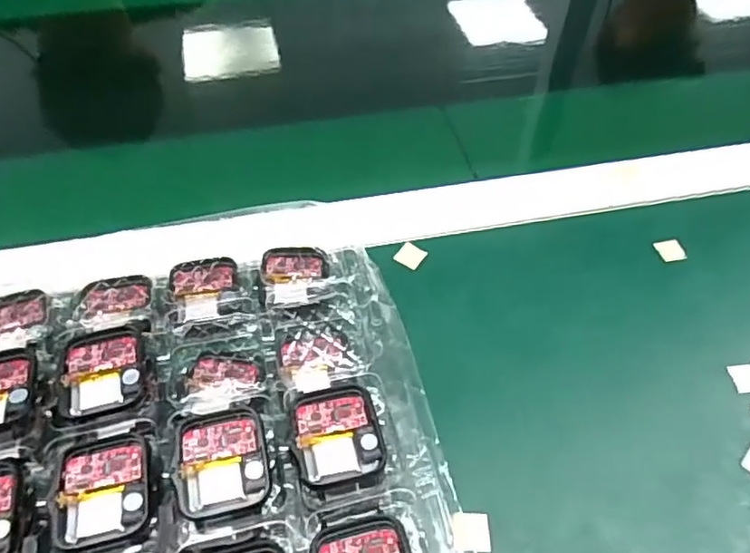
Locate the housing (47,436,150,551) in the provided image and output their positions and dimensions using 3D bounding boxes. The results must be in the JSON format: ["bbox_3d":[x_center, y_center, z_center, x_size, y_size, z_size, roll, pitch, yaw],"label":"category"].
[{"bbox_3d":[-0.111,0.086,0.243,0.038,0.006,0.044,-9,51,-9],"label":"housing"}]

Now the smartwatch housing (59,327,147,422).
[{"bbox_3d":[-0.126,0.045,0.277,0.037,0.009,0.044,-10,51,-9],"label":"smartwatch housing"}]

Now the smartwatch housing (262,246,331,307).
[{"bbox_3d":[-0.043,-0.001,0.321,0.036,0.005,0.042,-3,51,-4],"label":"smartwatch housing"}]

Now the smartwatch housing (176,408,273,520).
[{"bbox_3d":[-0.064,0.078,0.251,0.037,0.010,0.043,-10,51,-10],"label":"smartwatch housing"}]

